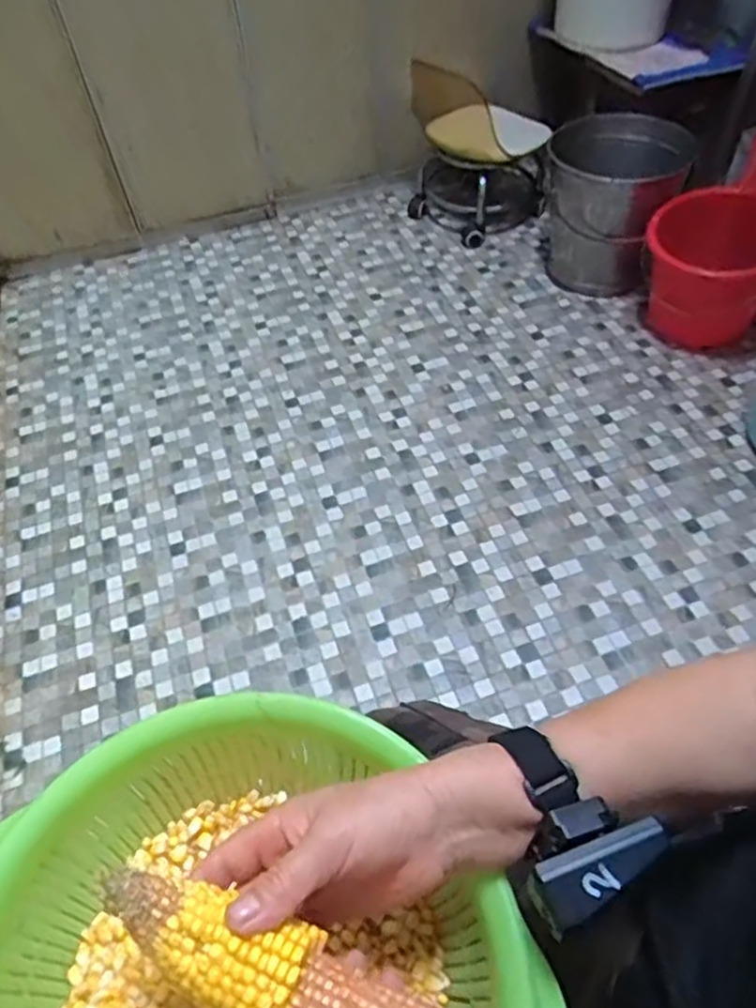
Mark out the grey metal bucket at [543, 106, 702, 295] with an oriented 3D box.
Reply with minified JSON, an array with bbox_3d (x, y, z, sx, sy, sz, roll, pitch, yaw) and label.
[{"bbox_3d":[0.543,-0.705,1.595,0.292,0.320,0.347,14,54,14],"label":"grey metal bucket"}]

